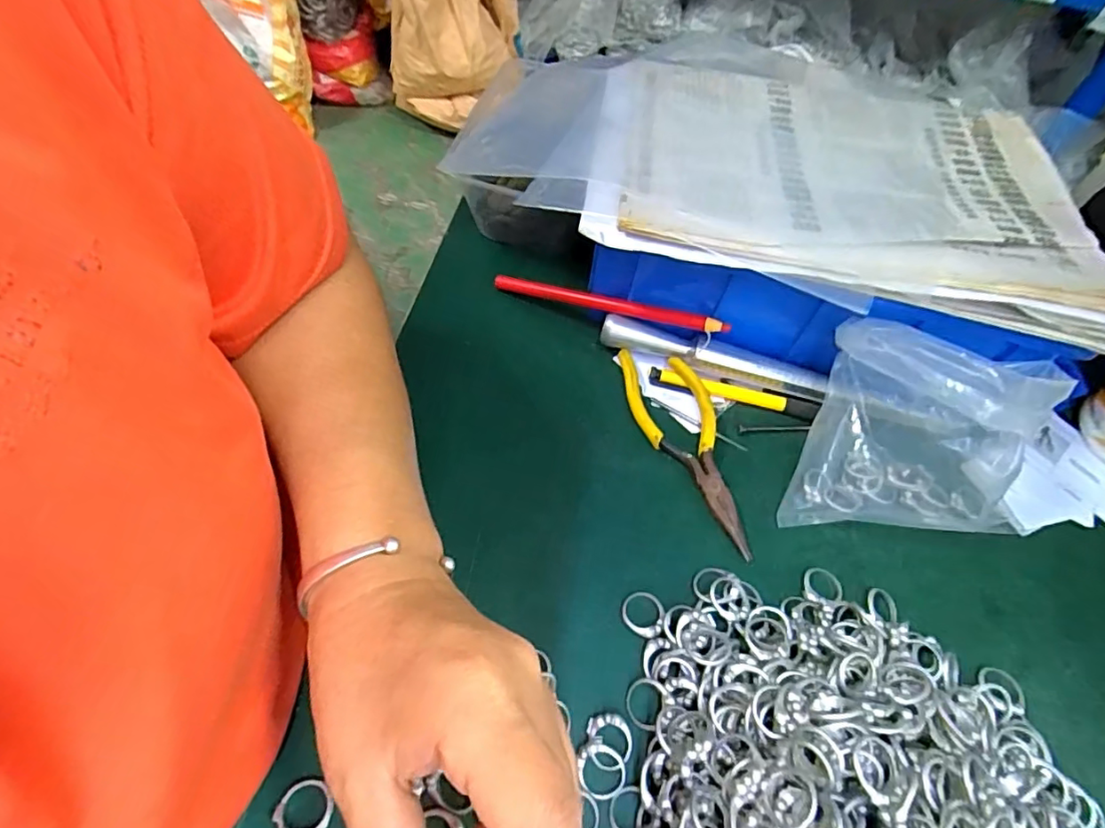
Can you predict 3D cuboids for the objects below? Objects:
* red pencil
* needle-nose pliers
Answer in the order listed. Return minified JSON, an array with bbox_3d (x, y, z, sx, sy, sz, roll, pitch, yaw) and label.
[{"bbox_3d":[0.032,-0.072,0.368,0.161,0.014,0.008,17,56,23],"label":"red pencil"},{"bbox_3d":[0.078,0.018,0.335,0.048,0.017,0.136,-5,58,-8],"label":"needle-nose pliers"}]

